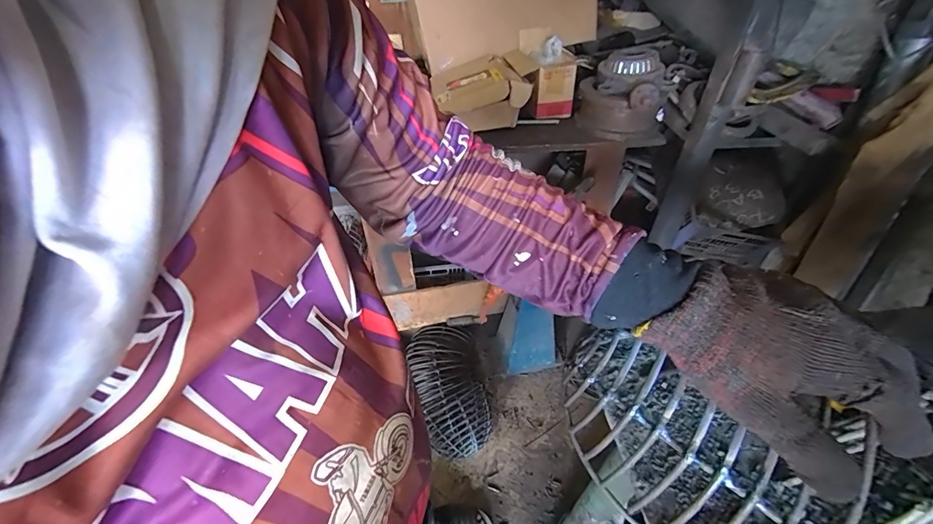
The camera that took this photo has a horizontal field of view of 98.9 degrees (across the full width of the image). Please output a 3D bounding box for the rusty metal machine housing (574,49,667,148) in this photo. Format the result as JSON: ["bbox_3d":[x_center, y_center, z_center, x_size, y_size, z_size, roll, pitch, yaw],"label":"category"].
[{"bbox_3d":[0.407,-0.422,1.042,0.237,0.193,0.187,13,43,16],"label":"rusty metal machine housing"}]

